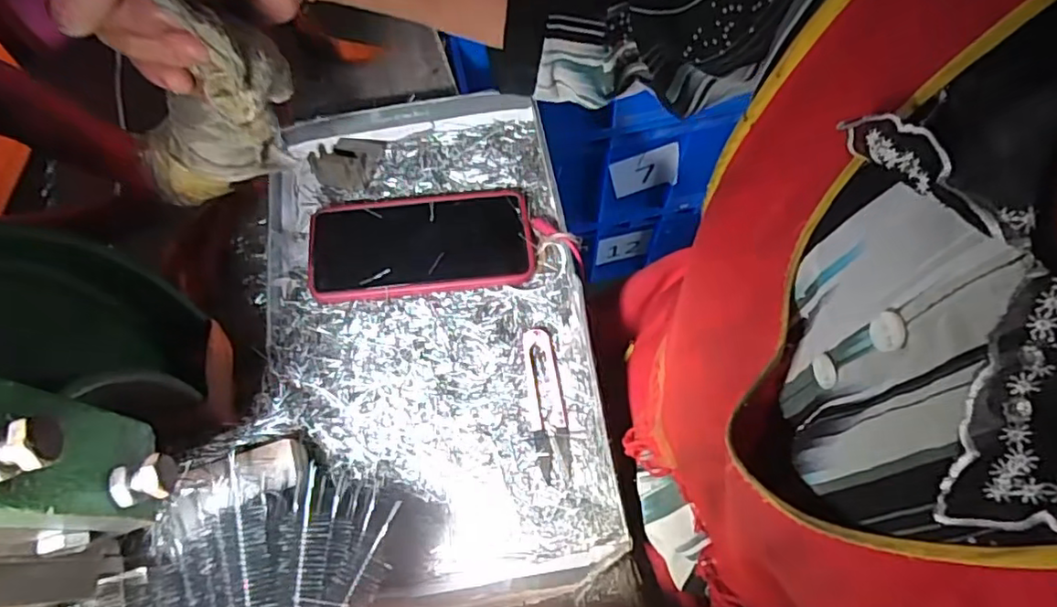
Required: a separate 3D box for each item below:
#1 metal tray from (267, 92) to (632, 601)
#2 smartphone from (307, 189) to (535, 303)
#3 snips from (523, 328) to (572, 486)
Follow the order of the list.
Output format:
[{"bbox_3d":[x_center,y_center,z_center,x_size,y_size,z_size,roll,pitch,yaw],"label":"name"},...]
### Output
[{"bbox_3d":[-0.069,0.009,0.418,0.216,0.031,0.358,-10,67,-2],"label":"metal tray"},{"bbox_3d":[-0.079,-0.047,0.438,0.159,0.017,0.082,-8,67,-1],"label":"smartphone"},{"bbox_3d":[0.012,0.066,0.401,0.024,0.007,0.102,-7,67,0],"label":"snips"}]

